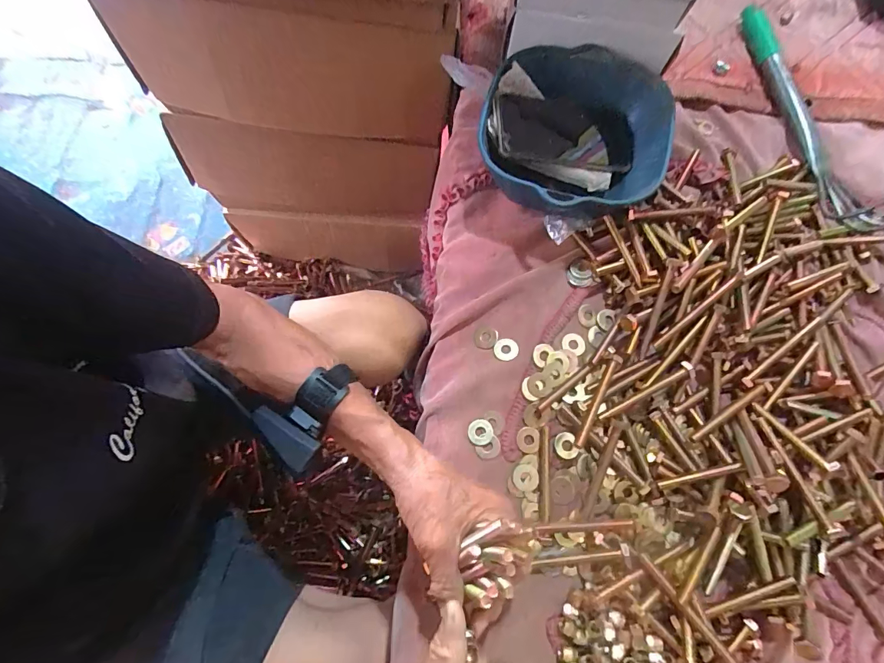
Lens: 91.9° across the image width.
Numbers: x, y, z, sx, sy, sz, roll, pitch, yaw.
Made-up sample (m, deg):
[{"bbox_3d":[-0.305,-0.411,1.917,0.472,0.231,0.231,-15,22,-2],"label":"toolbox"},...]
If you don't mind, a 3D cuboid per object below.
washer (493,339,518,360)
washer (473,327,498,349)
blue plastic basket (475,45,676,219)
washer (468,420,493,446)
[{"bbox_3d":[0.067,0.019,0.447,0.025,0.004,0.023,0,74,-2],"label":"washer"},{"bbox_3d":[0.046,0.007,0.455,0.024,0.005,0.024,0,74,-2],"label":"washer"},{"bbox_3d":[0.139,-0.209,0.472,0.187,0.075,0.190,0,74,-2],"label":"blue plastic basket"},{"bbox_3d":[0.039,0.100,0.426,0.025,0.005,0.024,-2,74,-2],"label":"washer"}]

